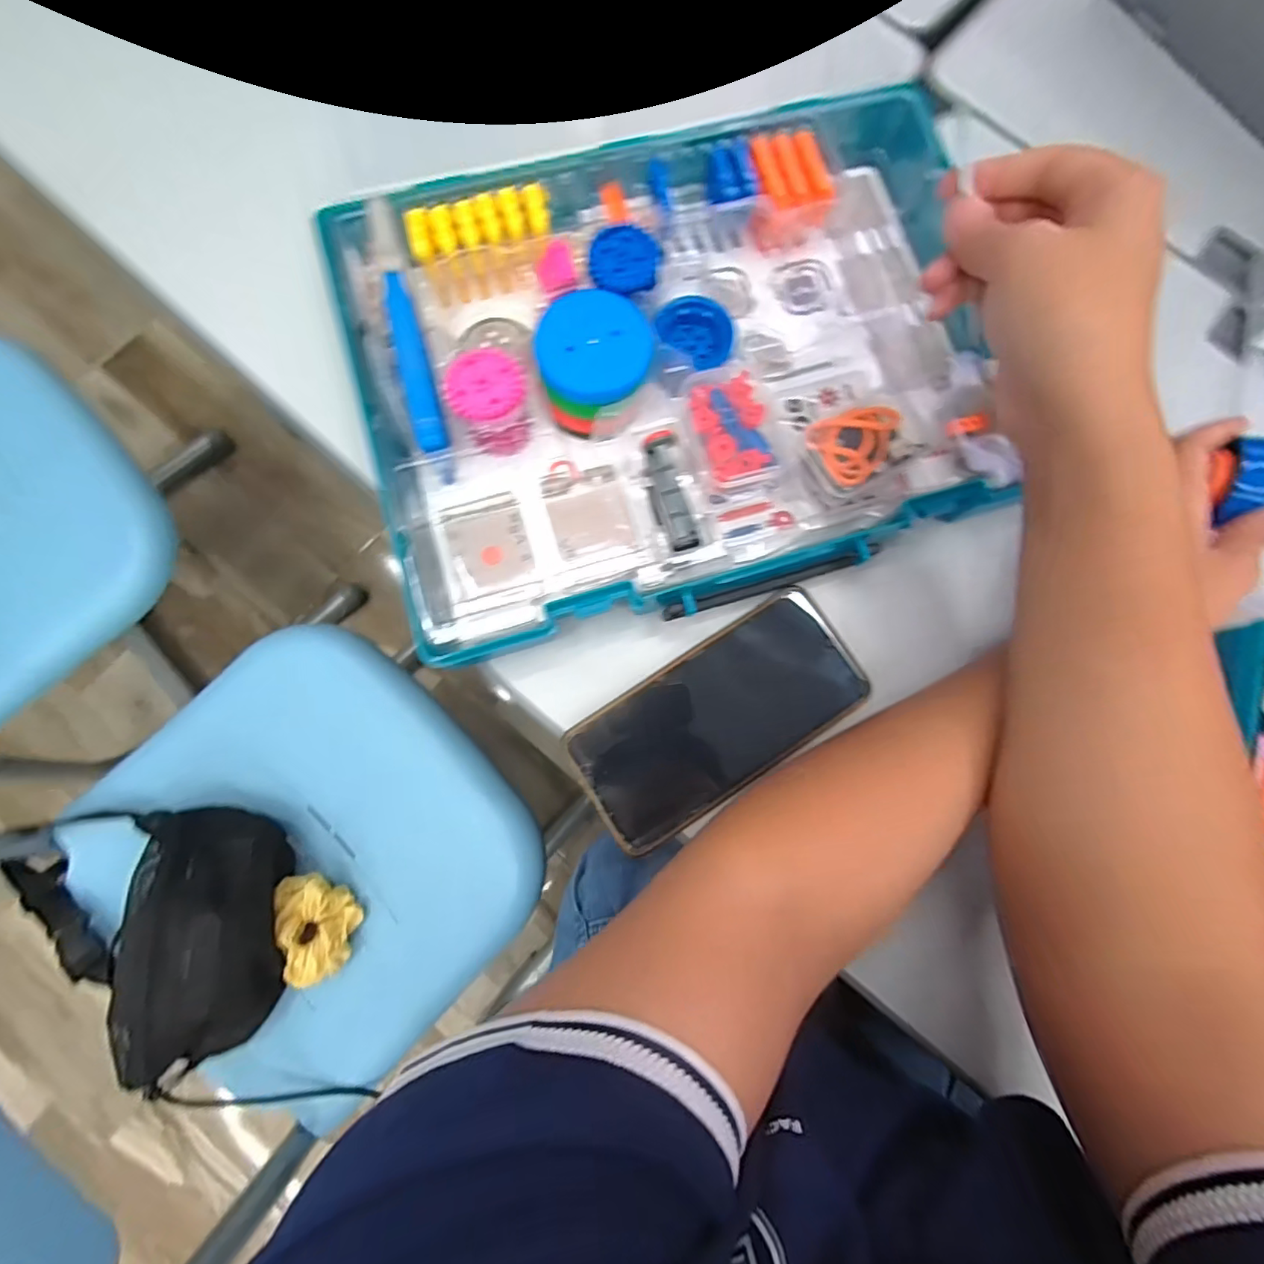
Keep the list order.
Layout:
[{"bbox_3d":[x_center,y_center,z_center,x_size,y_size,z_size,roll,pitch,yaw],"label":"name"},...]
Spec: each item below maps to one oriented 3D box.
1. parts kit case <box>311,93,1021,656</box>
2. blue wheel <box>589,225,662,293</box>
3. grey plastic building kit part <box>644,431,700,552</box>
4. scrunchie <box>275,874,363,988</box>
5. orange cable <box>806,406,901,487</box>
[{"bbox_3d":[0.035,-0.150,0.303,0.351,0.050,0.259,-18,82,-5],"label":"parts kit case"},{"bbox_3d":[-0.004,-0.201,0.293,0.037,0.009,0.038,0,81,-2],"label":"blue wheel"},{"bbox_3d":[0.019,-0.072,0.283,0.019,0.012,0.061,-13,81,-4],"label":"grey plastic building kit part"},{"bbox_3d":[-0.288,0.271,0.503,0.067,0.030,0.090,-1,71,-41],"label":"scrunchie"},{"bbox_3d":[0.123,-0.103,0.291,0.049,0.009,0.039,-30,83,-6],"label":"orange cable"}]

